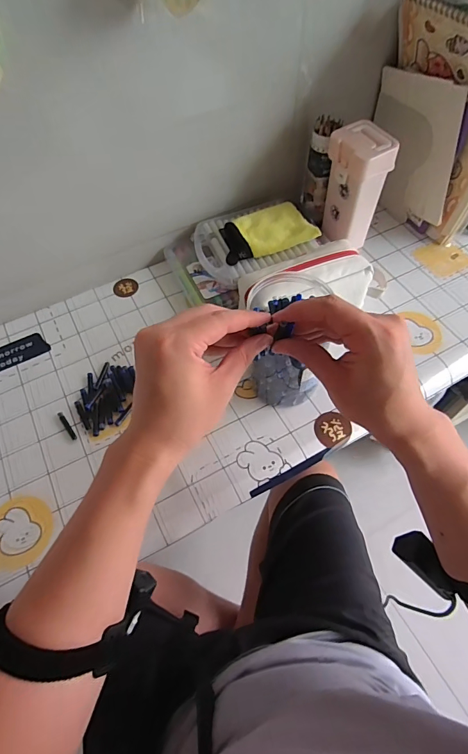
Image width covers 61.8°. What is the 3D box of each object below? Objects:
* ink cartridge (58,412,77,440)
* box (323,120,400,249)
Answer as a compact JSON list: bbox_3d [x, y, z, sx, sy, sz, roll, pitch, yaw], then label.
[{"bbox_3d":[-0.219,0.064,0.512,0.007,0.004,0.046,-34,64,-18],"label":"ink cartridge"},{"bbox_3d":[0.185,-0.286,0.599,0.066,0.156,0.077,-24,60,-8],"label":"box"}]

